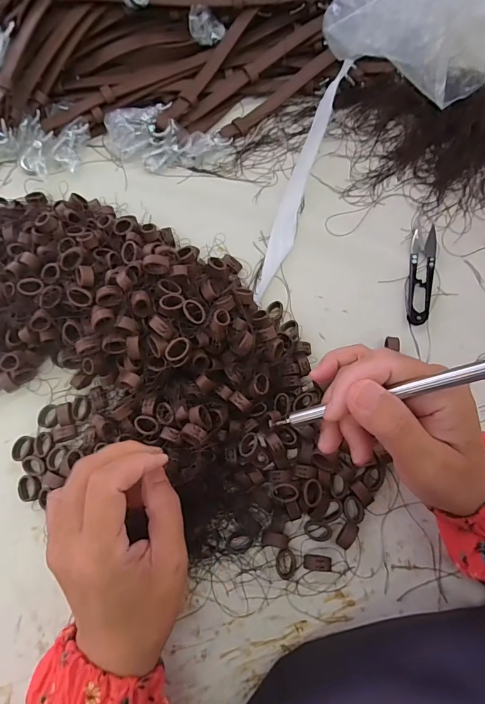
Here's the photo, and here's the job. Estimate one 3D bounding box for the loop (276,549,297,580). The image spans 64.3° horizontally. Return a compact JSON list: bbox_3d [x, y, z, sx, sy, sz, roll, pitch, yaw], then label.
[{"bbox_3d":[0.034,0.164,0.298,0.016,0.004,0.021,-15,74,-4],"label":"loop"}]

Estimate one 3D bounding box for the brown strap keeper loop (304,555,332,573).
[{"bbox_3d":[0.057,0.160,0.295,0.022,0.012,0.011,6,74,2],"label":"brown strap keeper loop"}]

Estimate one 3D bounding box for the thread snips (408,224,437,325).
[{"bbox_3d":[0.170,-0.073,0.367,0.023,0.008,0.099,9,74,3],"label":"thread snips"}]

